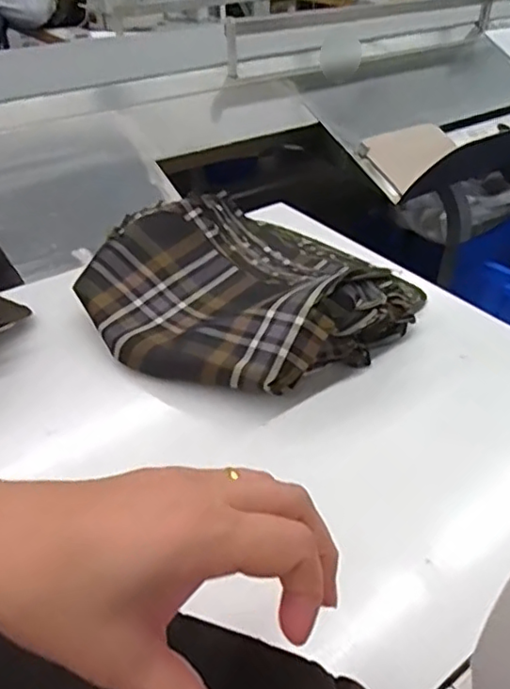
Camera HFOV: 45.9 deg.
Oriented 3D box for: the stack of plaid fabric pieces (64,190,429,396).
[{"bbox_3d":[-0.005,-0.059,0.569,0.283,0.069,0.250,-23,43,-26],"label":"stack of plaid fabric pieces"}]

